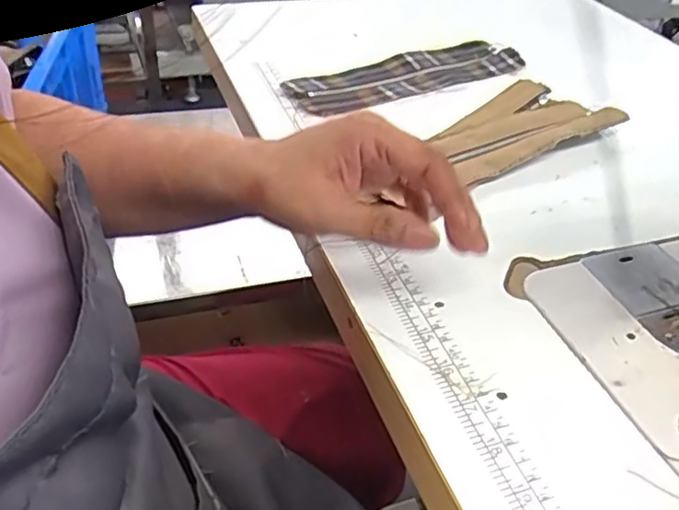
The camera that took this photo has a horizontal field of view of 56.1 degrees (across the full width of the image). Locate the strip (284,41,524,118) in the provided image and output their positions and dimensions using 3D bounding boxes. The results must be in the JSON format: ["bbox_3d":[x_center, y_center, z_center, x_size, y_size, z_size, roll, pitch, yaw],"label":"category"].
[{"bbox_3d":[0.064,-0.173,0.611,0.243,0.017,0.067,-18,45,-27],"label":"strip"}]

